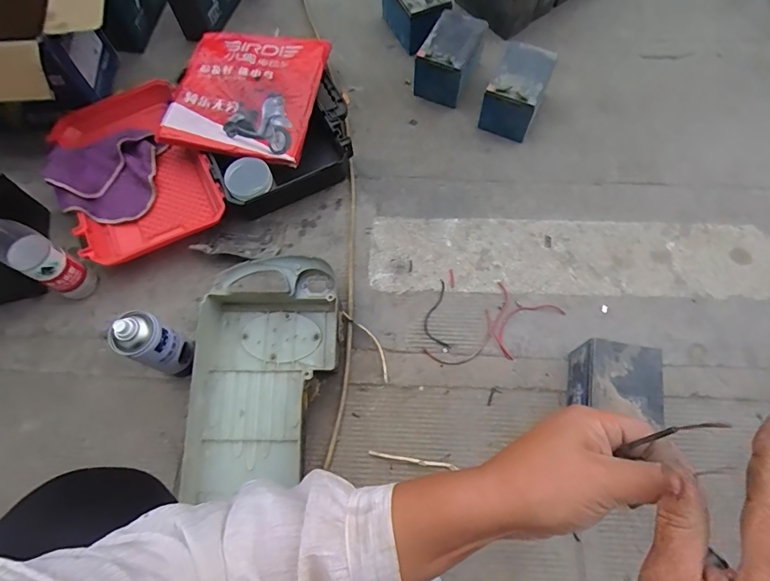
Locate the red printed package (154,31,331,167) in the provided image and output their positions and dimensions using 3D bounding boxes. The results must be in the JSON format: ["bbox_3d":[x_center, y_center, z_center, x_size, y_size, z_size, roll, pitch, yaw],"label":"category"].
[{"bbox_3d":[-0.272,-0.397,0.862,0.274,0.033,0.304,8,68,5],"label":"red printed package"}]

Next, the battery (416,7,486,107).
[{"bbox_3d":[0.146,-0.505,0.945,0.109,0.105,0.174,24,69,12],"label":"battery"}]

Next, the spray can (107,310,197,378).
[{"bbox_3d":[-0.336,0.089,0.661,0.060,0.187,0.063,24,70,12],"label":"spray can"}]

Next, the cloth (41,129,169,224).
[{"bbox_3d":[-0.537,-0.222,0.850,0.209,0.062,0.196,8,67,5],"label":"cloth"}]

